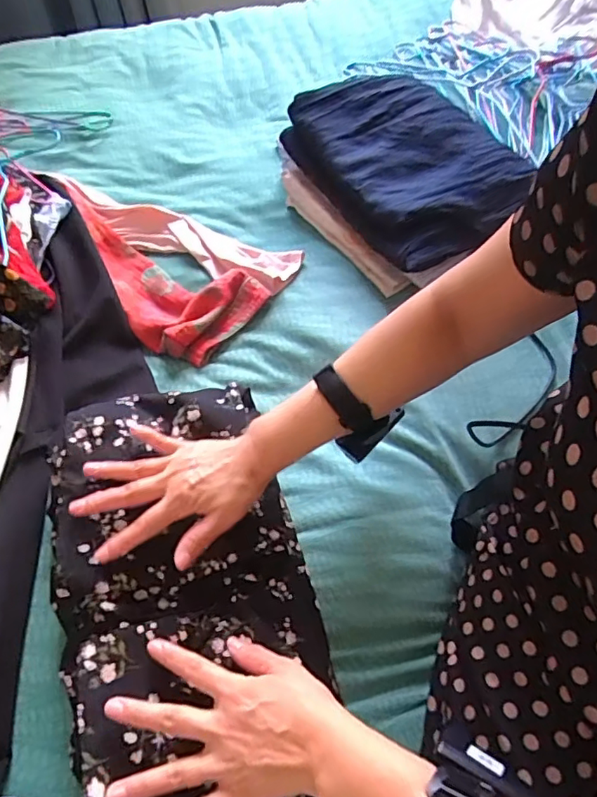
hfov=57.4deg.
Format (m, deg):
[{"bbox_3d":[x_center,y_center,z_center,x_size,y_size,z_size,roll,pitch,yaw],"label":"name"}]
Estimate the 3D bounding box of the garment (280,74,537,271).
[{"bbox_3d":[0.143,-0.323,0.725,0.237,0.057,0.318,-27,59,-13],"label":"garment"}]

